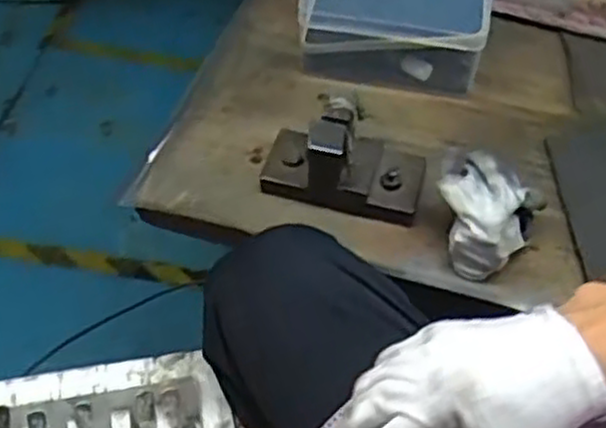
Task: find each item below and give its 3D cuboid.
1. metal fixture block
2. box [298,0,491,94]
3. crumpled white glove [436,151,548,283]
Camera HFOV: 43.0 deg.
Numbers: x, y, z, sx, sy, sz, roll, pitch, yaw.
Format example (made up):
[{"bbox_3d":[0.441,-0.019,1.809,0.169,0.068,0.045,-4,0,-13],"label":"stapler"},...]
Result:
[{"bbox_3d":[0.035,-0.047,0.641,0.133,0.076,0.068,11,50,8],"label":"metal fixture block"},{"bbox_3d":[0.092,-0.207,0.776,0.180,0.070,0.149,9,50,6],"label":"box"},{"bbox_3d":[0.142,0.000,0.609,0.075,0.068,0.077,1,50,-1],"label":"crumpled white glove"}]

